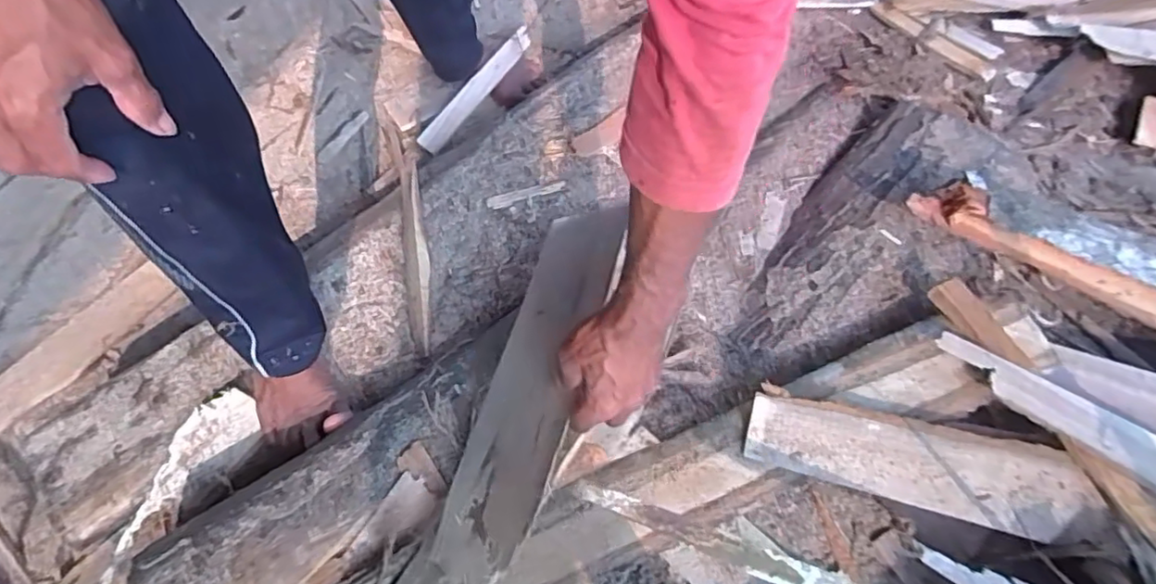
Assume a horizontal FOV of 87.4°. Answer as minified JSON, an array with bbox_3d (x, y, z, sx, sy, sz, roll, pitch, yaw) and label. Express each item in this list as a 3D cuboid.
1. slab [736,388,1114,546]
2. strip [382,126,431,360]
[{"bbox_3d":[0.311,0.159,0.558,0.298,0.009,0.076,10,79,11],"label":"slab"},{"bbox_3d":[-0.229,-0.086,0.829,0.036,0.015,0.352,-11,71,-7],"label":"strip"}]

